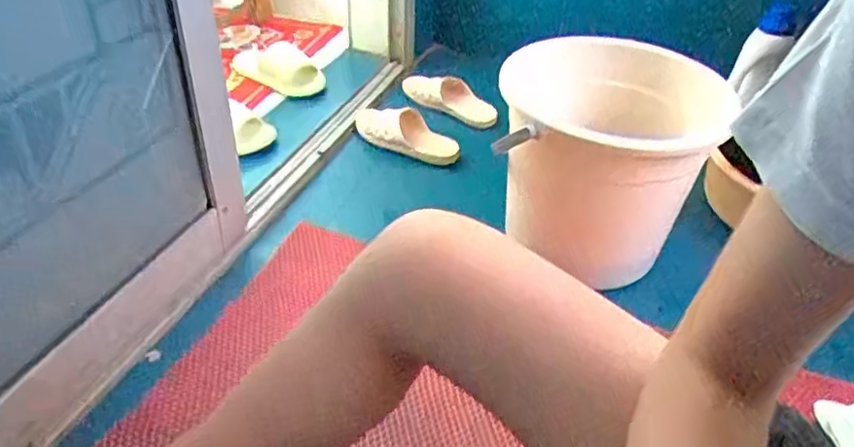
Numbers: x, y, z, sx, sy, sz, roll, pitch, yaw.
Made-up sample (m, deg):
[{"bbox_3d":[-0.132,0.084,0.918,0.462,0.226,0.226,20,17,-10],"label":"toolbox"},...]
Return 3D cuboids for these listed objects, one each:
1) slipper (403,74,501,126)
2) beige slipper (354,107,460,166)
[{"bbox_3d":[0.048,-0.255,1.315,0.203,0.064,0.073,23,41,5],"label":"slipper"},{"bbox_3d":[-0.035,-0.170,1.212,0.199,0.055,0.082,21,38,-4],"label":"beige slipper"}]

